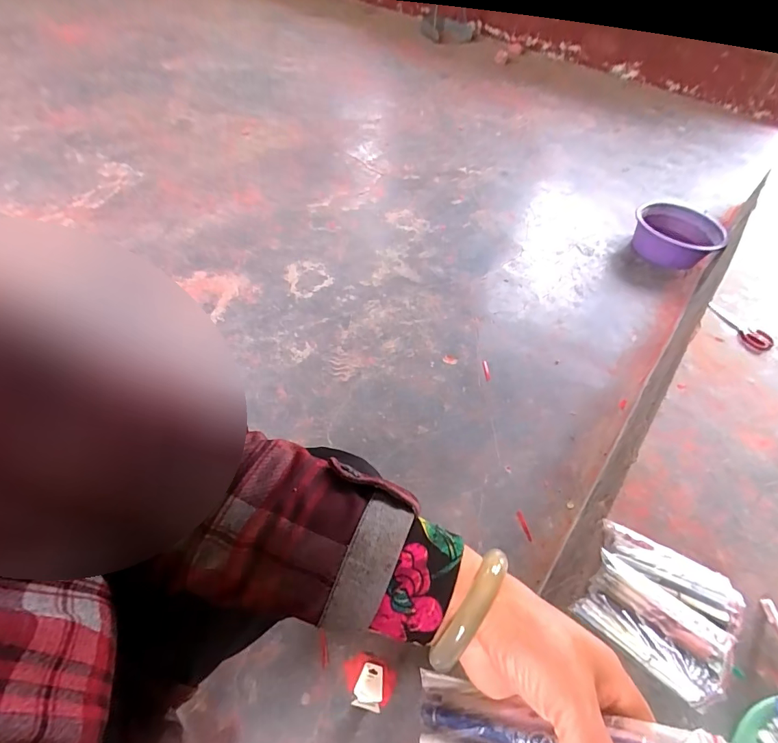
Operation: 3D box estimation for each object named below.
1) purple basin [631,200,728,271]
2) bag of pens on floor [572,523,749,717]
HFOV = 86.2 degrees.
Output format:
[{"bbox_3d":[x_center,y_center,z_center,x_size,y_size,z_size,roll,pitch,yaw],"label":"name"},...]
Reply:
[{"bbox_3d":[0.942,-0.448,1.374,0.266,0.107,0.210,39,59,23],"label":"purple basin"},{"bbox_3d":[0.351,0.301,0.548,0.168,0.057,0.164,35,56,21],"label":"bag of pens on floor"}]

